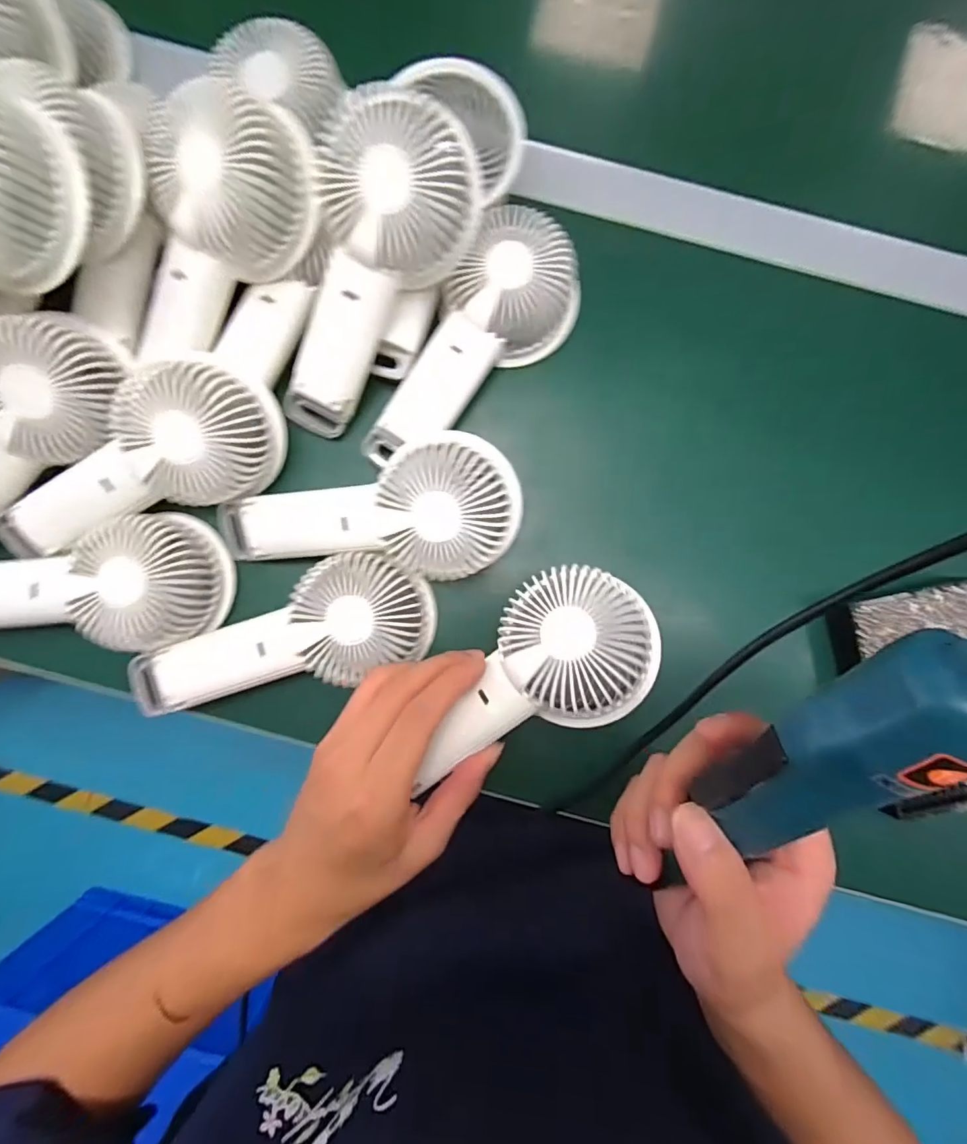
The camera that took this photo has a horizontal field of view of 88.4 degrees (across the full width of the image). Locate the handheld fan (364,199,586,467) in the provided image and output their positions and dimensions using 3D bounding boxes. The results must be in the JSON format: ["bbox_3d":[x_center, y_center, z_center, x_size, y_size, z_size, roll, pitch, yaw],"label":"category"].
[{"bbox_3d":[-0.007,-0.138,0.313,0.077,0.041,0.171,35,88,1],"label":"handheld fan"}]

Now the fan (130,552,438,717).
[{"bbox_3d":[-0.123,0.040,0.305,0.182,0.034,0.070,-17,88,-1],"label":"fan"}]

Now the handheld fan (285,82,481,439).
[{"bbox_3d":[-0.072,-0.169,0.290,0.079,0.057,0.180,33,117,1],"label":"handheld fan"}]

